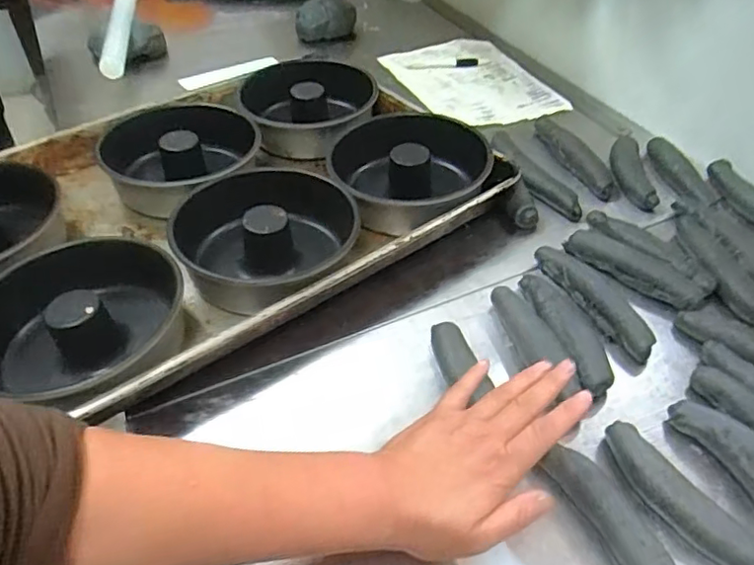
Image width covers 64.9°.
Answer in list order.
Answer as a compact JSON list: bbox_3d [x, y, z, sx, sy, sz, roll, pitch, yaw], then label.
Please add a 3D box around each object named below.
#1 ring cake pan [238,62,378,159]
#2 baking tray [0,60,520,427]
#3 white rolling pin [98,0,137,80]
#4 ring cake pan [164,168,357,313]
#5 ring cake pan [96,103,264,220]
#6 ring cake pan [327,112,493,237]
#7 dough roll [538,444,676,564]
[{"bbox_3d":[-0.081,-0.220,0.756,0.162,0.059,0.155,0,45,0],"label":"ring cake pan"},{"bbox_3d":[-0.189,-0.086,0.618,0.583,0.063,0.396,-29,52,-26],"label":"baking tray"},{"bbox_3d":[-0.396,-0.395,0.915,0.028,0.035,0.320,-8,45,-8],"label":"white rolling pin"},{"bbox_3d":[-0.113,-0.037,0.570,0.168,0.062,0.163,0,45,0],"label":"ring cake pan"},{"bbox_3d":[-0.218,-0.143,0.673,0.164,0.057,0.190,-19,48,-18],"label":"ring cake pan"},{"bbox_3d":[0.035,-0.115,0.645,0.168,0.060,0.174,4,45,3],"label":"ring cake pan"},{"bbox_3d":[0.164,0.168,0.391,0.031,0.030,0.133,-19,48,-19],"label":"dough roll"}]

